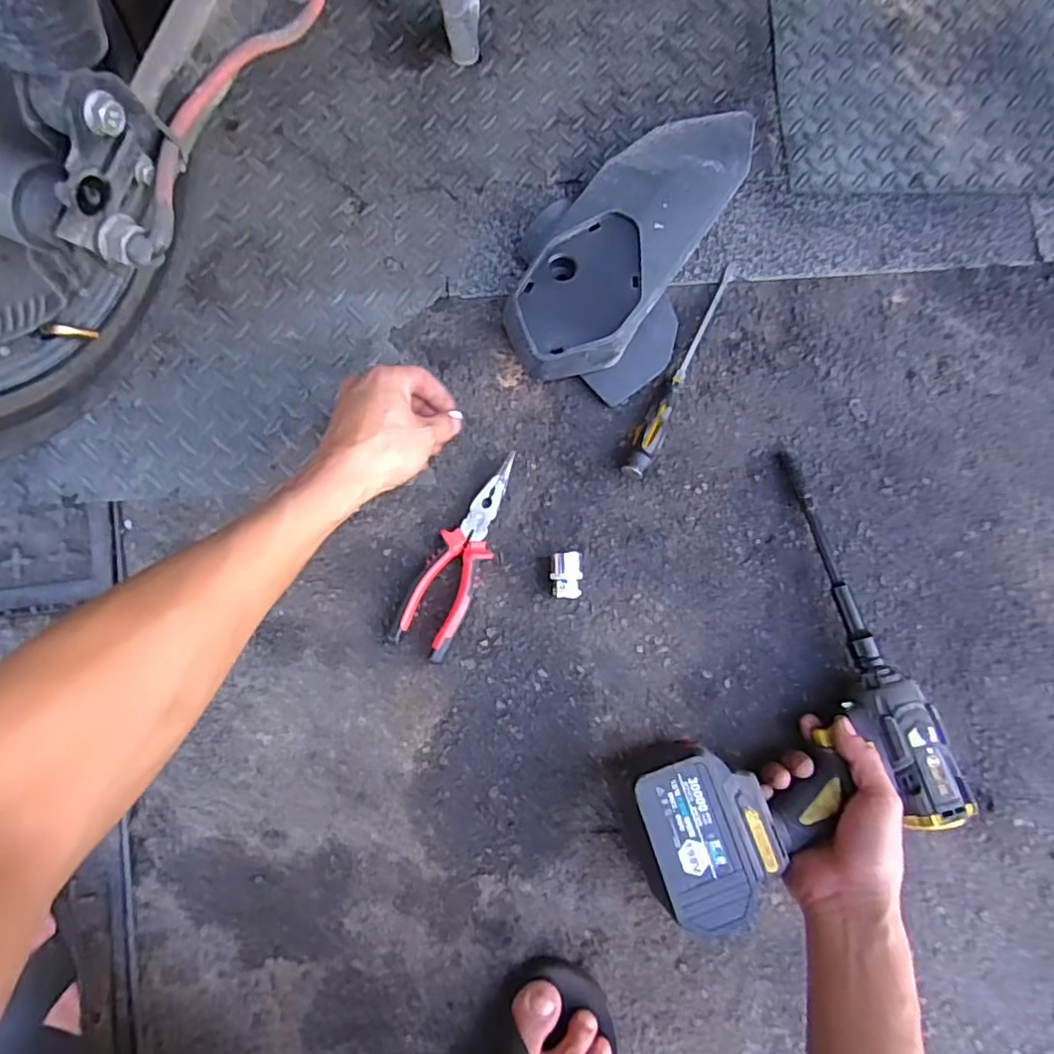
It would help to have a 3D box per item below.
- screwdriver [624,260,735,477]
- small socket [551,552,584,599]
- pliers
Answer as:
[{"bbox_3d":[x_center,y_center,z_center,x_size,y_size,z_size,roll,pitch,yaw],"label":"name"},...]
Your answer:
[{"bbox_3d":[0.147,-0.151,0.574,0.025,0.027,0.237,28,81,3],"label":"screwdriver"},{"bbox_3d":[0.035,0.043,0.552,0.026,0.023,0.040,-4,80,-2],"label":"small socket"},{"bbox_3d":[-0.056,0.023,0.553,0.051,0.029,0.187,26,80,3],"label":"pliers"}]

